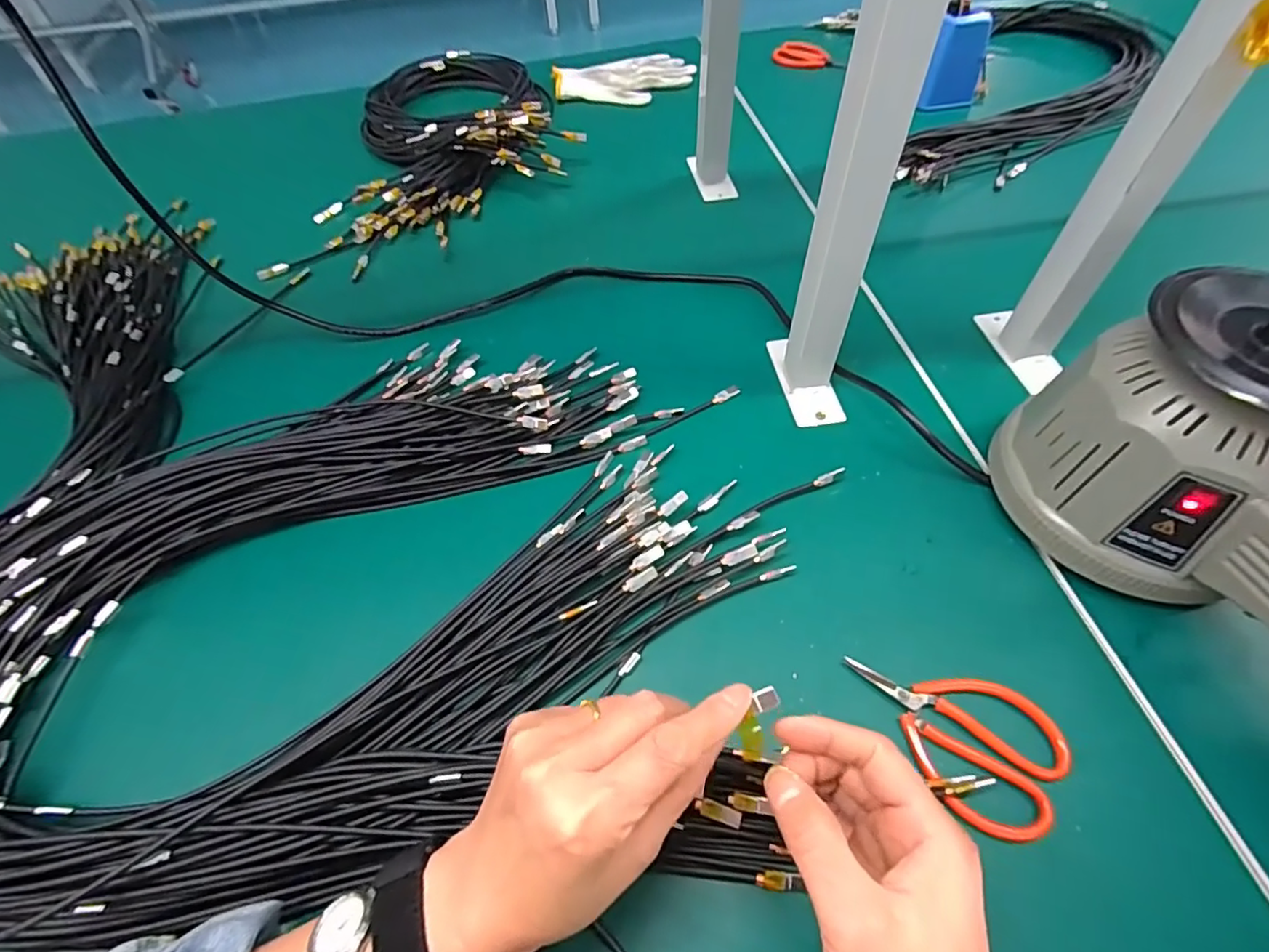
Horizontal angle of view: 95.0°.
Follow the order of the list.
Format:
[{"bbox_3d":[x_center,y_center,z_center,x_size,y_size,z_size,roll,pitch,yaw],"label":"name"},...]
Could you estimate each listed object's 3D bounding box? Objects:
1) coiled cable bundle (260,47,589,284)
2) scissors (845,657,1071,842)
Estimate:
[{"bbox_3d":[-0.225,-0.446,0.736,0.312,0.061,0.524,0,55,4],"label":"coiled cable bundle"},{"bbox_3d":[0.172,0.137,0.316,0.111,0.020,0.071,29,60,24],"label":"scissors"}]

